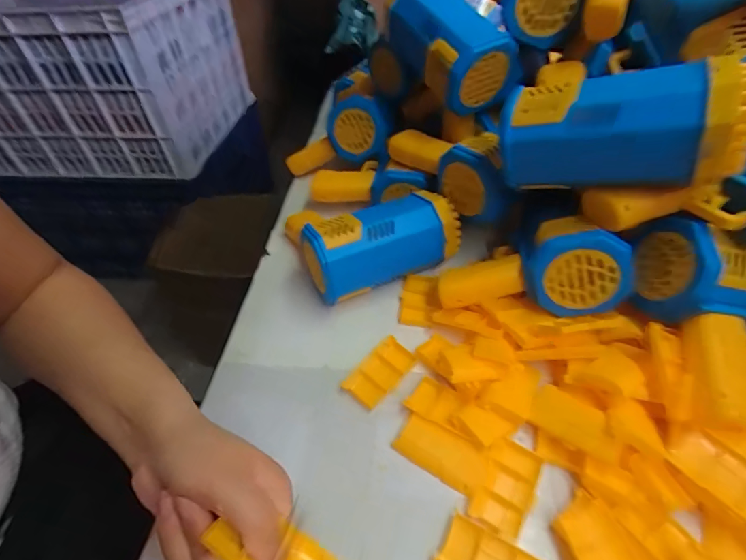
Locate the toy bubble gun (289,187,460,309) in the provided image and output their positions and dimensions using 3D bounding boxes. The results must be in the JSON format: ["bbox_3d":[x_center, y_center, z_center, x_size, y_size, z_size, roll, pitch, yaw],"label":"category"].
[{"bbox_3d":[0.009,-0.035,0.412,0.157,0.076,0.071,-20,47,-14],"label":"toy bubble gun"}]

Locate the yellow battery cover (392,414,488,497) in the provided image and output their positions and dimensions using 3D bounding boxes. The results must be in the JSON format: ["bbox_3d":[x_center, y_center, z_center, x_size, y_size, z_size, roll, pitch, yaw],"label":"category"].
[{"bbox_3d":[0.051,0.129,0.301,0.067,0.004,0.034,20,50,24],"label":"yellow battery cover"}]

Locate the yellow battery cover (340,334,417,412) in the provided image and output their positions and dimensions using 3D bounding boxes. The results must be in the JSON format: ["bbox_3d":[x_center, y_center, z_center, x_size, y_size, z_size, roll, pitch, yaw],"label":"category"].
[{"bbox_3d":[0.006,0.080,0.351,0.035,0.006,0.064,30,55,30],"label":"yellow battery cover"}]

